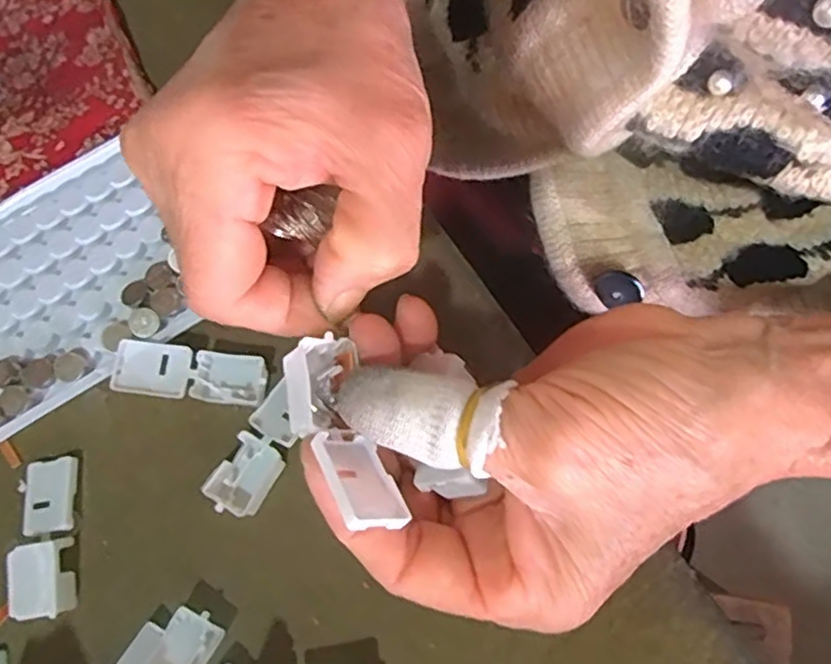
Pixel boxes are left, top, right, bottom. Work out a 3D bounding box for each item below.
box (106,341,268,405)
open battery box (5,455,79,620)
[{"bbox_3d":[-0.084,0.016,0.246,0.056,0.013,0.019,4,71,7],"label":"box"},{"bbox_3d":[-0.133,0.072,0.234,0.021,0.014,0.054,-13,70,0],"label":"open battery box"}]

